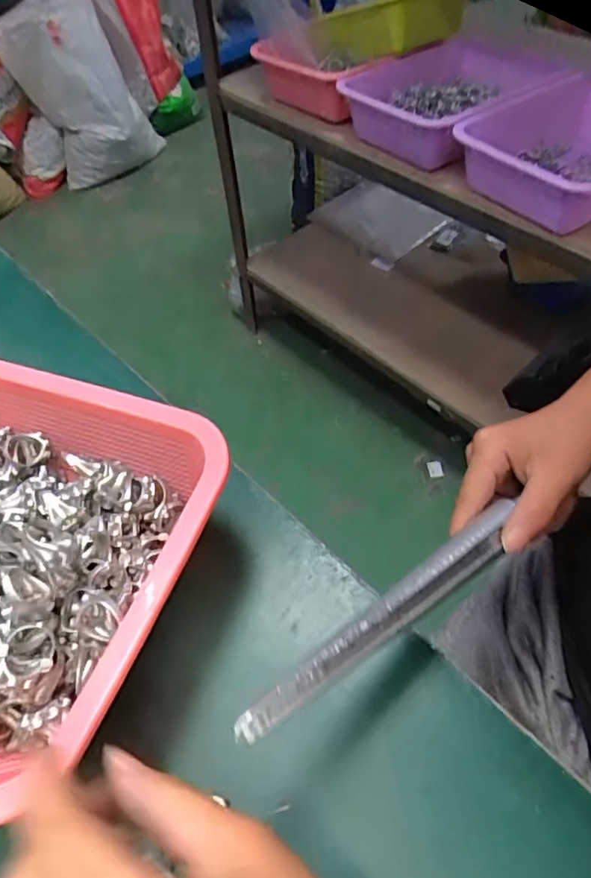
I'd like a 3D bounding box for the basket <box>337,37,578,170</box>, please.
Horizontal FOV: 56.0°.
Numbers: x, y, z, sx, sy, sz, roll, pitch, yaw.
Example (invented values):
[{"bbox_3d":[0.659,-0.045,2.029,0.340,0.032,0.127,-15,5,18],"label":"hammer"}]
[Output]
[{"bbox_3d":[0.219,-0.504,0.829,0.233,0.089,0.246,-30,55,-18],"label":"basket"}]

